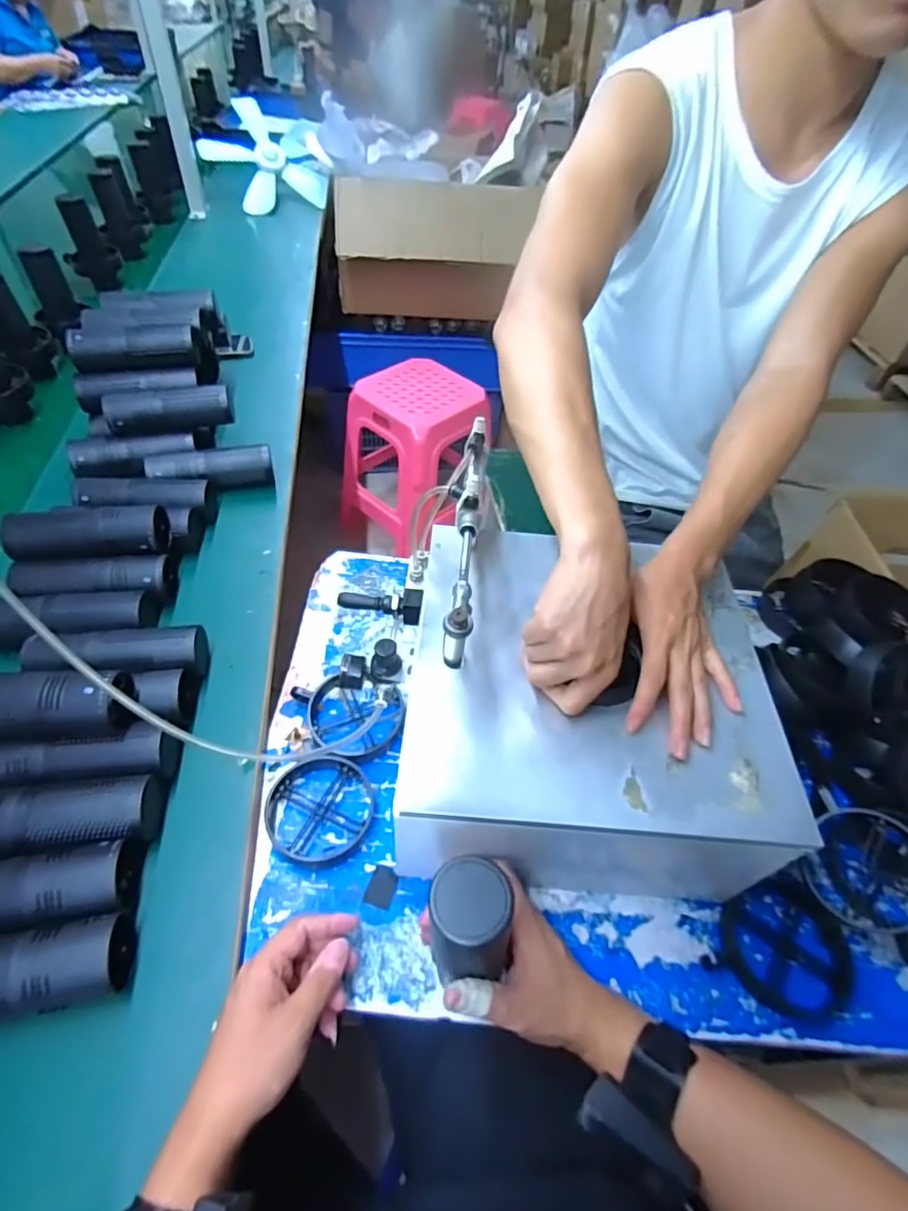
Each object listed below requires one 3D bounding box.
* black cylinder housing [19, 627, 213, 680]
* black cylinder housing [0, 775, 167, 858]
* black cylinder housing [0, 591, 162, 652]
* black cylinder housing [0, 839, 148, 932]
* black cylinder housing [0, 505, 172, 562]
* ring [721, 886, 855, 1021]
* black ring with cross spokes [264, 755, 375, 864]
[{"bbox_3d":[-0.342,0.053,0.585,0.165,0.048,0.063,-2,50,-8],"label":"black cylinder housing"},{"bbox_3d":[-0.337,0.182,0.478,0.161,0.049,0.057,-5,51,-10],"label":"black cylinder housing"},{"bbox_3d":[-0.414,0.018,0.613,0.168,0.046,0.058,-3,50,-8],"label":"black cylinder housing"},{"bbox_3d":[-0.336,0.224,0.439,0.160,0.052,0.061,-4,50,-9],"label":"black cylinder housing"},{"bbox_3d":[-0.415,-0.082,0.646,0.161,0.047,0.060,-6,51,-11],"label":"black cylinder housing"},{"bbox_3d":[0.281,0.287,0.478,0.101,0.024,0.100,3,50,-3],"label":"ring"},{"bbox_3d":[-0.124,0.188,0.530,0.098,0.015,0.095,3,50,-3],"label":"black ring with cross spokes"}]

